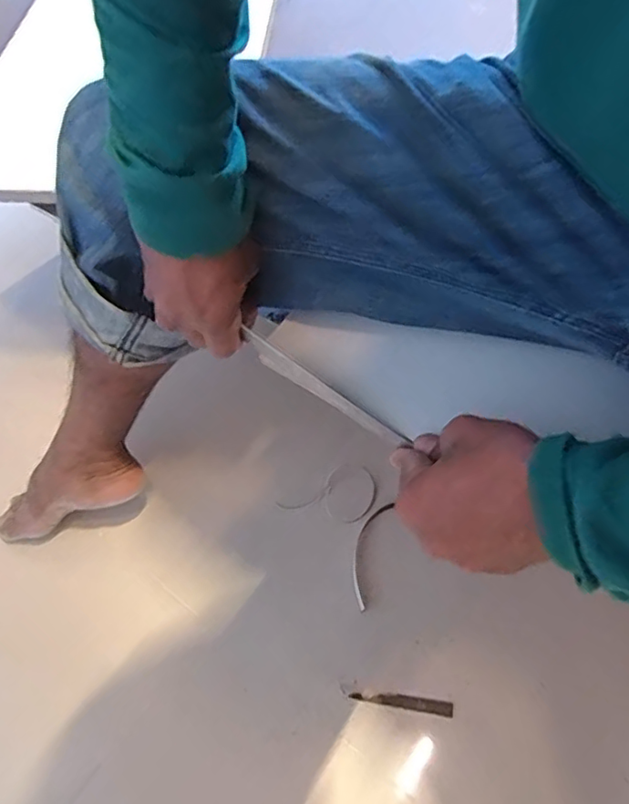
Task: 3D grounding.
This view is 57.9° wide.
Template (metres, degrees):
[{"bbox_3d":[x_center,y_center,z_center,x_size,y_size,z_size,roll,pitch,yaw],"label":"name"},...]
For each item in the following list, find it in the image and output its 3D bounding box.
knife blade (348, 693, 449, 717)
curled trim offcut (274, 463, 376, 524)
[{"bbox_3d":[0.095,0.330,0.623,0.110,0.006,0.014,5,62,6],"label":"knife blade"},{"bbox_3d":[0.023,0.130,0.739,0.124,0.011,0.076,-29,64,-12],"label":"curled trim offcut"}]

